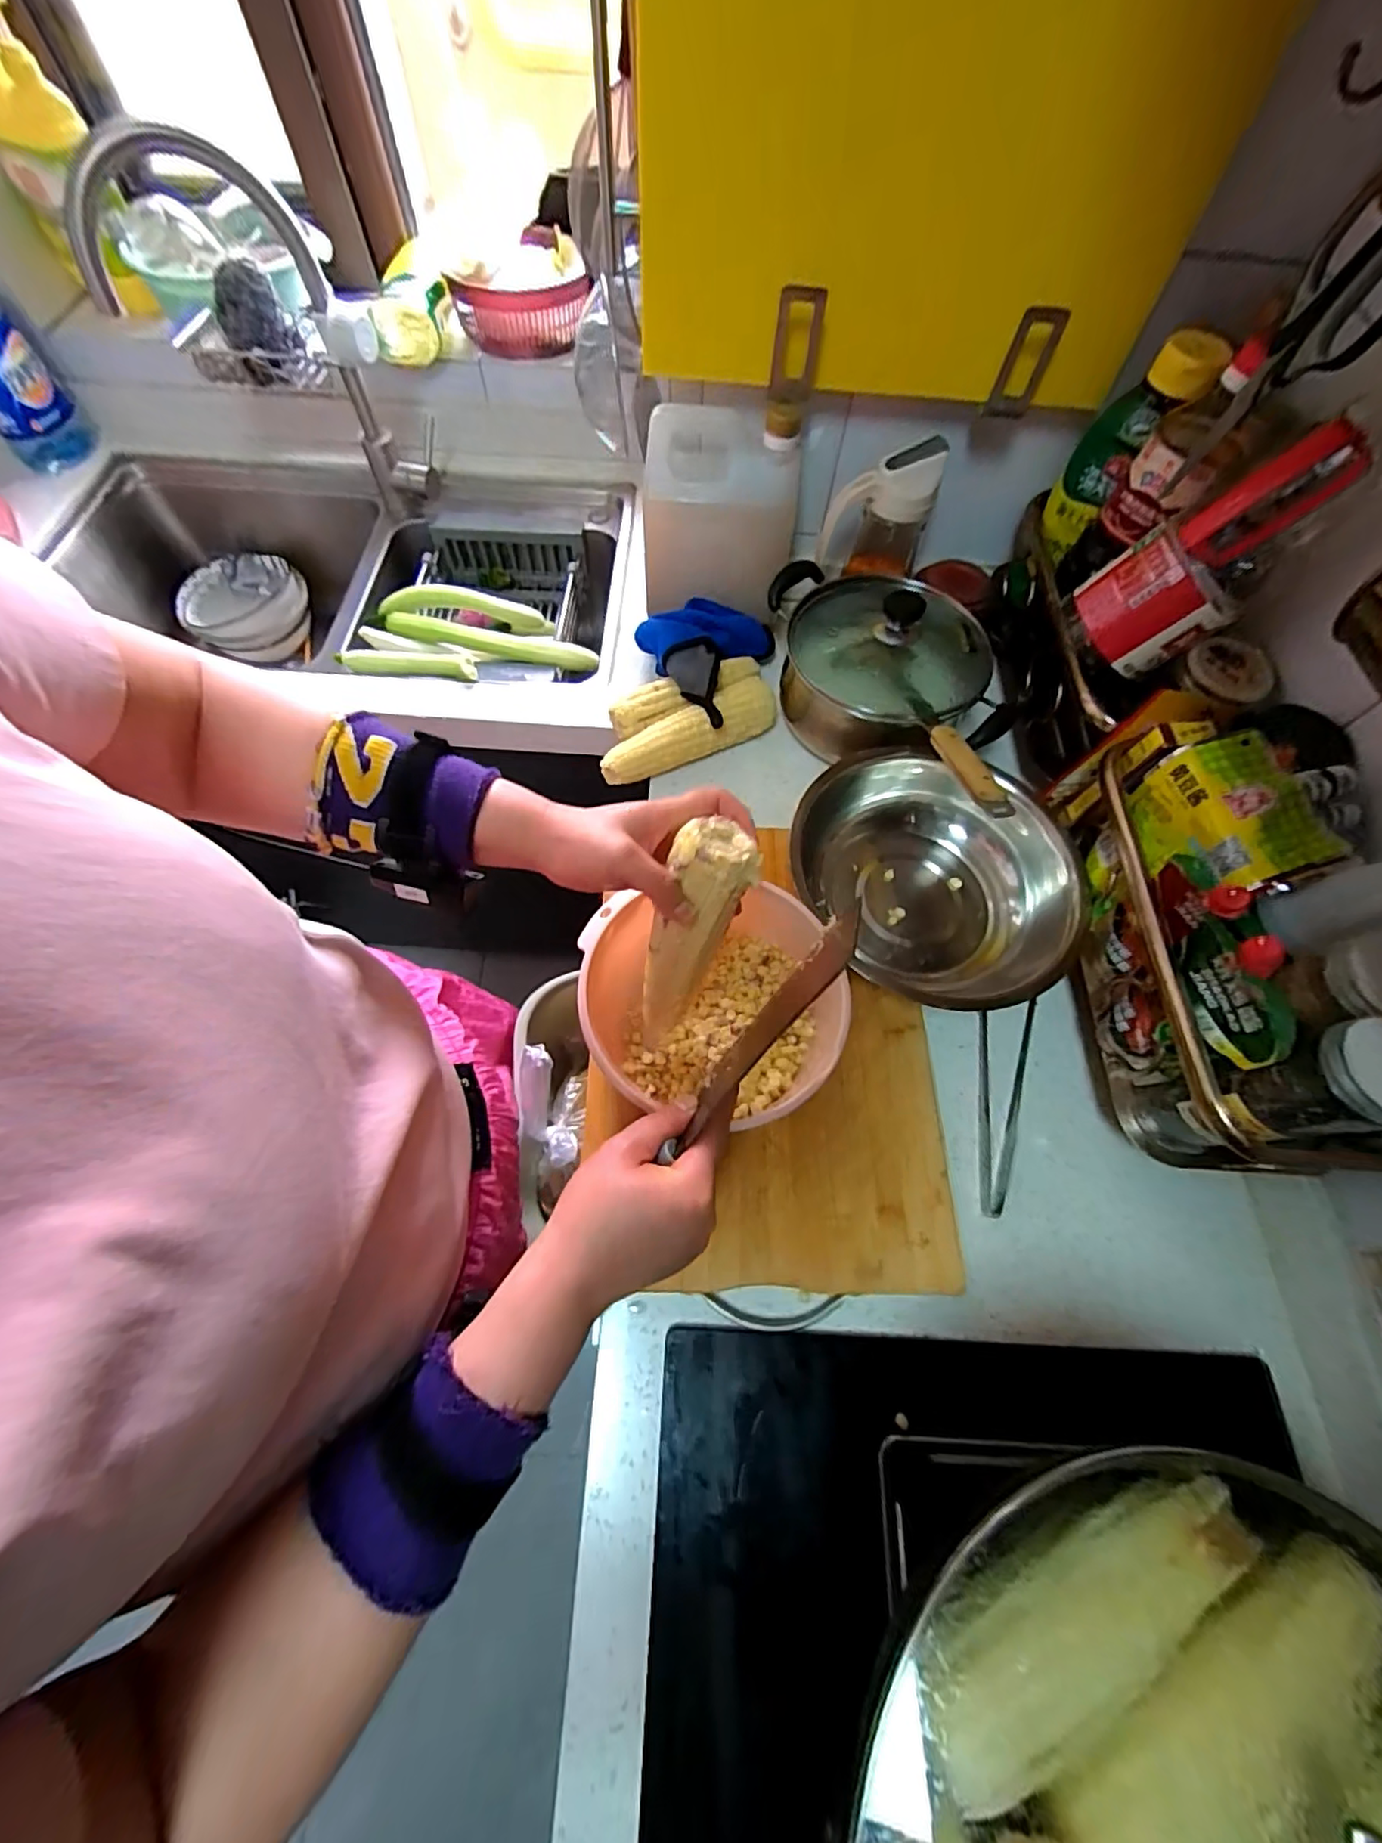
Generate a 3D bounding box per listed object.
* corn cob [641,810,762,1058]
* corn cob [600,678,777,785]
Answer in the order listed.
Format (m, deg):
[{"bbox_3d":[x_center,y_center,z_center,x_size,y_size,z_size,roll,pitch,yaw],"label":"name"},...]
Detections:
[{"bbox_3d":[-0.006,0.023,0.426,0.048,0.222,0.037,31,44,11],"label":"corn cob"},{"bbox_3d":[-0.003,-0.203,0.642,0.199,0.051,0.058,-23,68,-12],"label":"corn cob"}]

